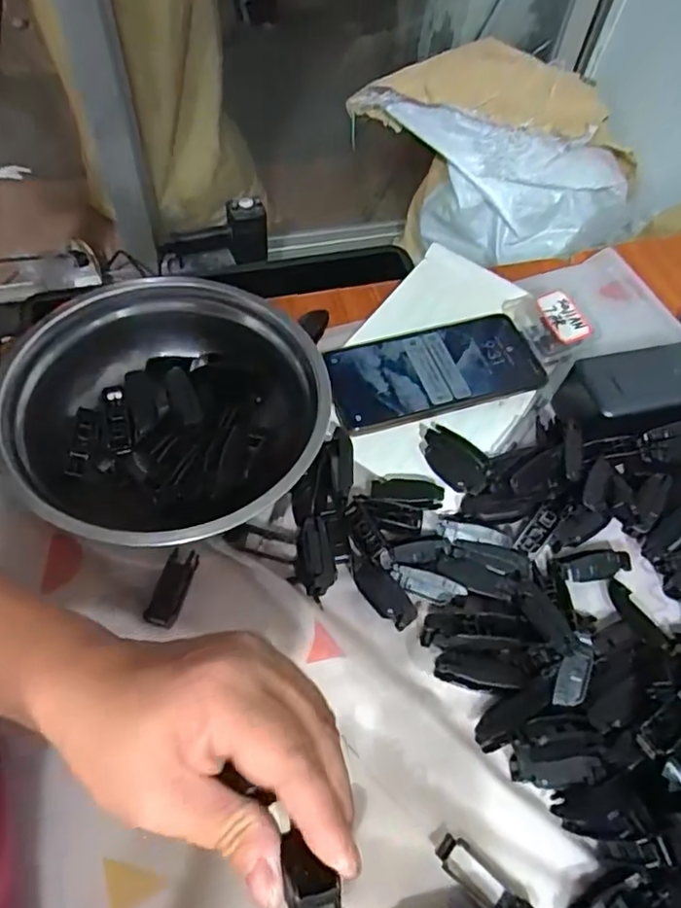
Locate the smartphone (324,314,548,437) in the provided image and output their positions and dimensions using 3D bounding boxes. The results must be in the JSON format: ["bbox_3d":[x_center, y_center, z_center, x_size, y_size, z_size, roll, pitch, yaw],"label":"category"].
[{"bbox_3d":[0.074,-0.069,0.462,0.170,0.008,0.079,-14,60,-12],"label":"smartphone"}]

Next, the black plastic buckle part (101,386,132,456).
[{"bbox_3d":[-0.159,-0.024,0.423,0.016,0.007,0.059,-13,60,-12],"label":"black plastic buckle part"}]

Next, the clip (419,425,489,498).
[{"bbox_3d":[0.078,0.003,0.424,0.060,0.012,0.034,40,64,19],"label":"clip"}]

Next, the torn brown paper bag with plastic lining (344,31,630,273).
[{"bbox_3d":[0.267,-0.508,1.091,0.504,0.334,0.197,17,59,6],"label":"torn brown paper bag with plastic lining"}]

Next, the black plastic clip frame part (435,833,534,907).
[{"bbox_3d":[0.074,0.219,0.300,0.058,0.014,0.016,37,63,17],"label":"black plastic clip frame part"}]

